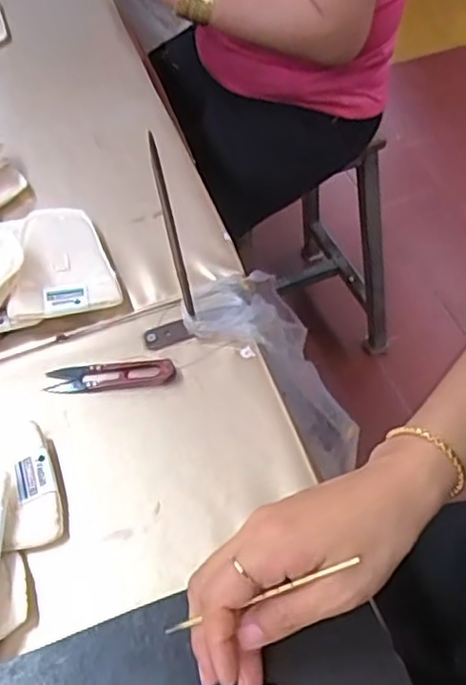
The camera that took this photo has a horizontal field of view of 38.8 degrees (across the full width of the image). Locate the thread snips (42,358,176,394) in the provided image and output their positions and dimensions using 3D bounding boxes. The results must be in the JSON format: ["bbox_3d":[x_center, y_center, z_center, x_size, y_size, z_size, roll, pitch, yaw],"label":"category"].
[{"bbox_3d":[-0.096,0.025,0.512,0.100,0.010,0.024,-4,52,2],"label":"thread snips"}]

